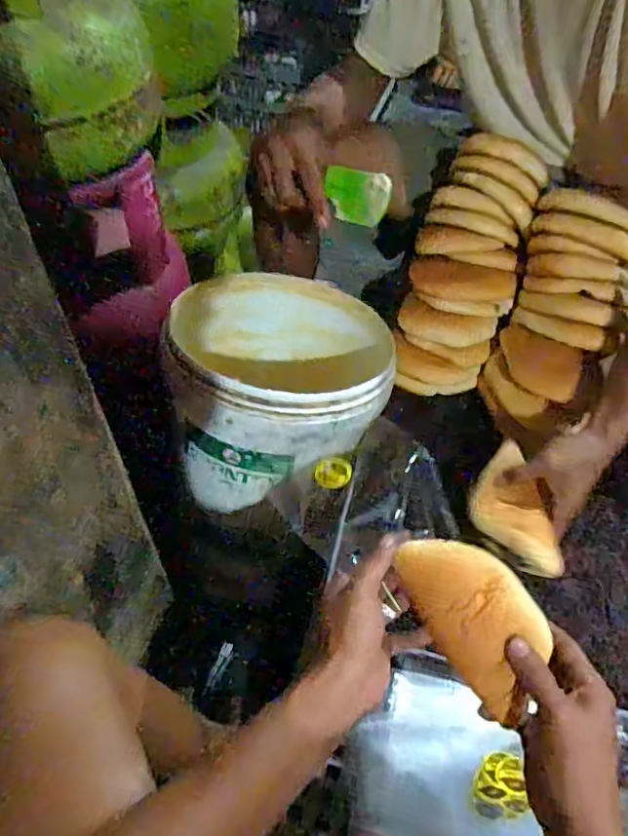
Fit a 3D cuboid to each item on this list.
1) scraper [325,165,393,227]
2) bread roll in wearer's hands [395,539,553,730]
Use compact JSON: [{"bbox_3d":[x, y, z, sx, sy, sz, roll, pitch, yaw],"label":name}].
[{"bbox_3d":[0.044,-0.222,0.569,0.007,0.049,0.082,-14,33,-39],"label":"scraper"},{"bbox_3d":[0.131,0.155,0.449,0.075,0.042,0.137,-25,58,-20],"label":"bread roll in wearer's hands"}]

